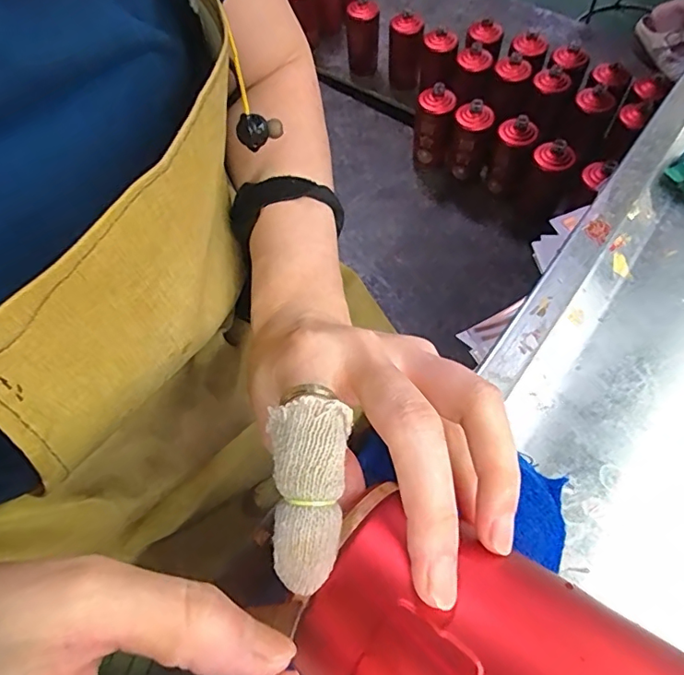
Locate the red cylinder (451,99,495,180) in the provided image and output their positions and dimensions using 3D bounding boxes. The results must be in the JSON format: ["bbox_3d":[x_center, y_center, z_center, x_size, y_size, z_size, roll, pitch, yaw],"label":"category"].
[{"bbox_3d":[0.266,-0.413,1.086,0.070,0.164,0.062,13,61,10],"label":"red cylinder"}]

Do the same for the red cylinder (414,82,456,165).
[{"bbox_3d":[0.195,-0.443,1.124,0.075,0.181,0.071,5,60,5],"label":"red cylinder"}]

